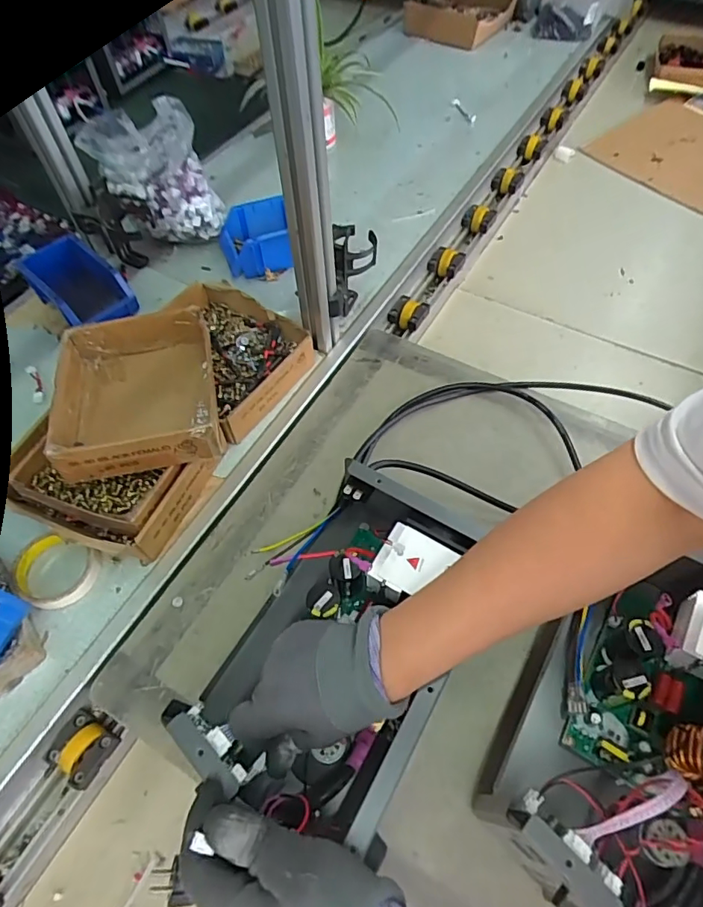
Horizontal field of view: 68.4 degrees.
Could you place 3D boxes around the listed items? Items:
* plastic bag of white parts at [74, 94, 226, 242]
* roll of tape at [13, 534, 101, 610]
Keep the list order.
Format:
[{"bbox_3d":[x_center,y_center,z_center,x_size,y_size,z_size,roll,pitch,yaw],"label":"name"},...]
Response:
[{"bbox_3d":[-0.303,-0.431,0.796,0.160,0.186,0.101,-21,59,-12],"label":"plastic bag of white parts"},{"bbox_3d":[-0.331,0.135,0.577,0.085,0.026,0.073,16,59,11],"label":"roll of tape"}]

